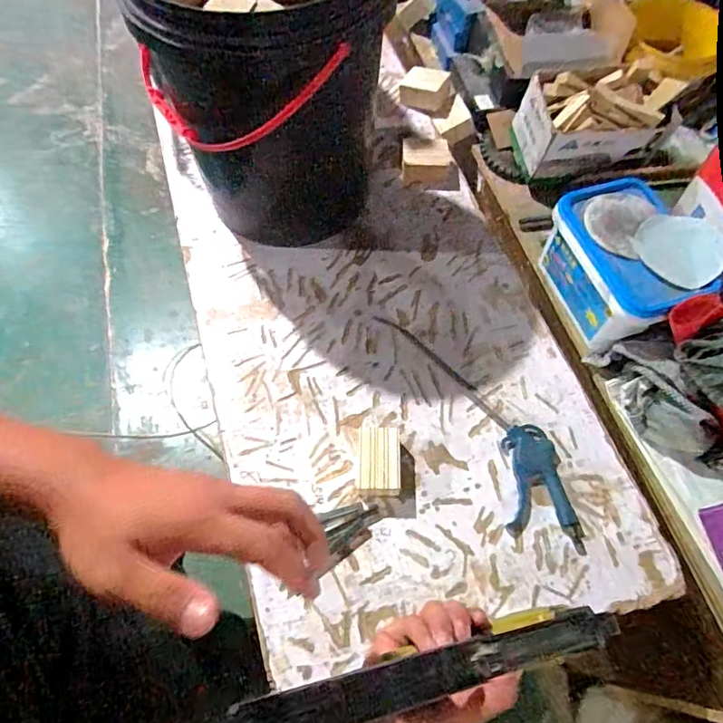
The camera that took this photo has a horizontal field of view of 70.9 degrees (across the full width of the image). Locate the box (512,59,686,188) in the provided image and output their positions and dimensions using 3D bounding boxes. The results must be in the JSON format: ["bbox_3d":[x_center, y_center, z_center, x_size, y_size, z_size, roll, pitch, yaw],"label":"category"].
[{"bbox_3d":[0.414,-0.423,0.897,0.247,0.119,0.136,-7,64,-4],"label":"box"}]

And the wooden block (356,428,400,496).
[{"bbox_3d":[0.023,0.133,0.680,0.057,0.041,0.089,2,63,1],"label":"wooden block"}]

